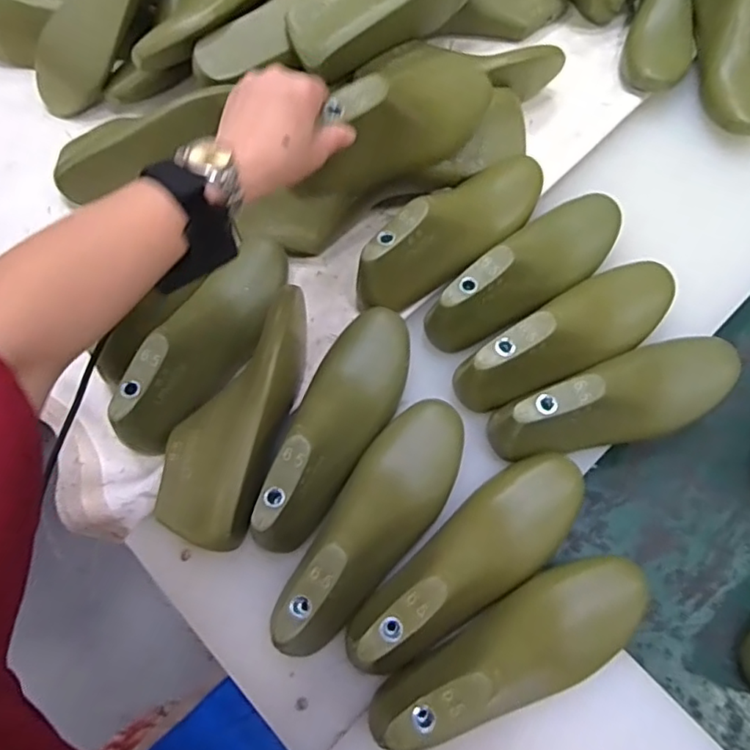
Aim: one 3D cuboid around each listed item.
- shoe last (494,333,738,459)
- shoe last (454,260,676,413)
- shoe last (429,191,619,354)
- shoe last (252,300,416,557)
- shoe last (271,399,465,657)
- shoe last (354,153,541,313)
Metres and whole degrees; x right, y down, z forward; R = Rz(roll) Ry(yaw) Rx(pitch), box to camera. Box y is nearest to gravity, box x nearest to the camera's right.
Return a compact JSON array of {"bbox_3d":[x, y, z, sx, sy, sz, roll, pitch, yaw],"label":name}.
[{"bbox_3d":[0.216,0.018,0.497,0.236,0.072,0.077,-21,69,-8],"label":"shoe last"},{"bbox_3d":[0.189,-0.044,0.527,0.246,0.080,0.073,-34,71,-13],"label":"shoe last"},{"bbox_3d":[0.151,-0.102,0.549,0.231,0.078,0.068,-39,72,-14],"label":"shoe last"},{"bbox_3d":[-0.030,0.038,0.492,0.074,0.070,0.240,22,69,10],"label":"shoe last"},{"bbox_3d":[0.001,0.117,0.474,0.077,0.085,0.237,32,59,13],"label":"shoe last"},{"bbox_3d":[0.077,-0.143,0.564,0.227,0.072,0.072,-43,73,-15],"label":"shoe last"}]

